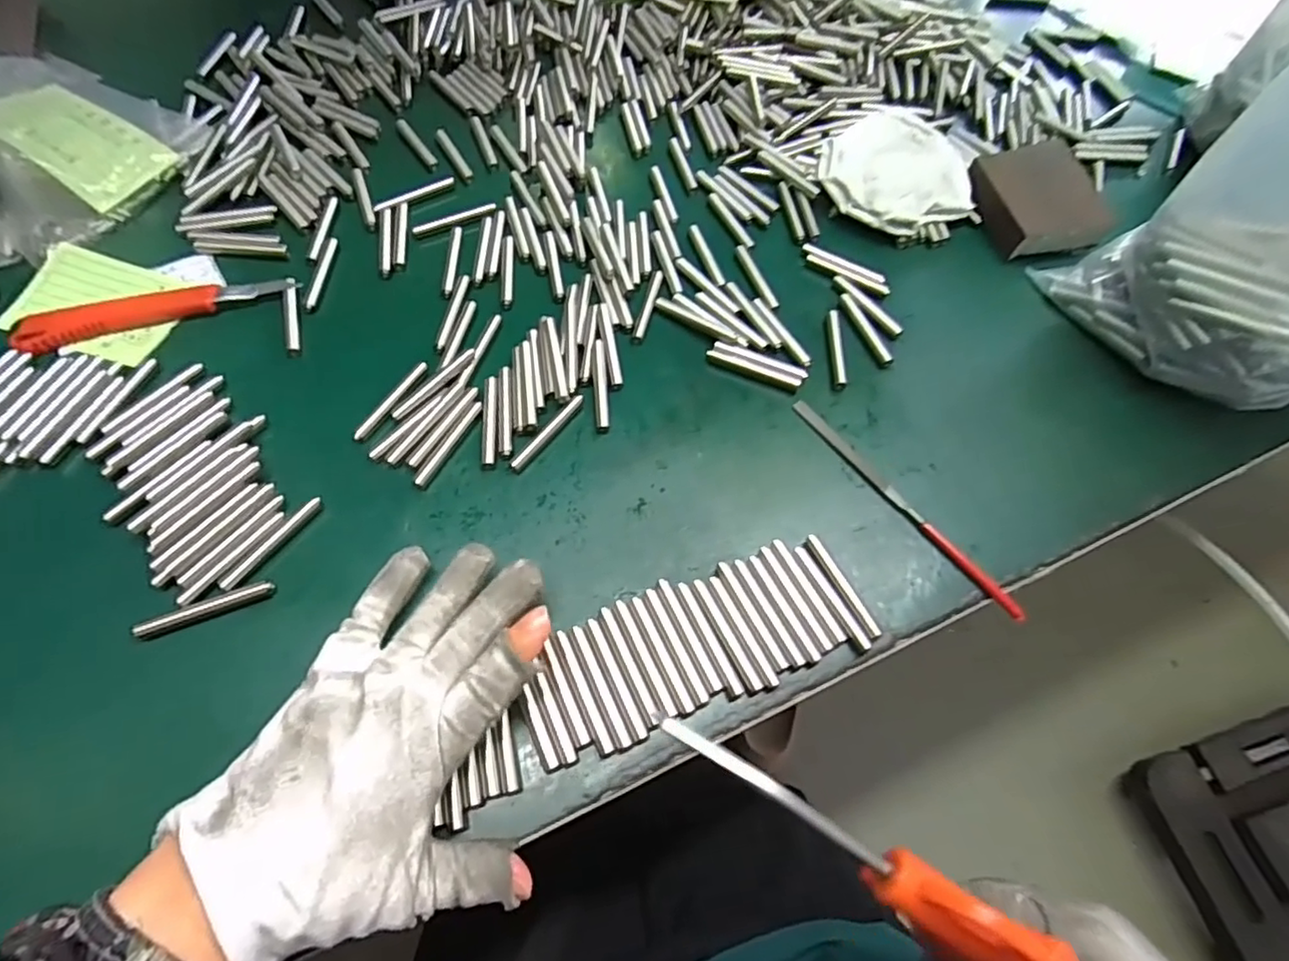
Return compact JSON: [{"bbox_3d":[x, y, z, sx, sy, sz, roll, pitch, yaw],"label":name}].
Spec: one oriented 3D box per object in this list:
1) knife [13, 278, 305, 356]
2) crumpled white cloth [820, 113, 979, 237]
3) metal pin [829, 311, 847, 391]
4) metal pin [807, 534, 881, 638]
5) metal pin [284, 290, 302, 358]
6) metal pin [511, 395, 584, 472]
[{"bbox_3d":[-0.287,-0.103,0.367,0.146,0.008,0.023,-19,65,-13],"label":"knife"},{"bbox_3d":[0.181,-0.219,0.441,0.109,0.028,0.094,-22,66,-15],"label":"crumpled white cloth"},{"bbox_3d":[0.118,-0.082,0.381,0.006,0.005,0.059,5,62,-1],"label":"metal pin"},{"bbox_3d":[0.099,0.052,0.310,0.008,0.004,0.057,-22,66,-15],"label":"metal pin"},{"bbox_3d":[-0.212,-0.100,0.372,0.008,0.004,0.061,-13,64,-11],"label":"metal pin"},{"bbox_3d":[-0.054,-0.028,0.344,0.007,0.005,0.057,34,65,14],"label":"metal pin"}]

